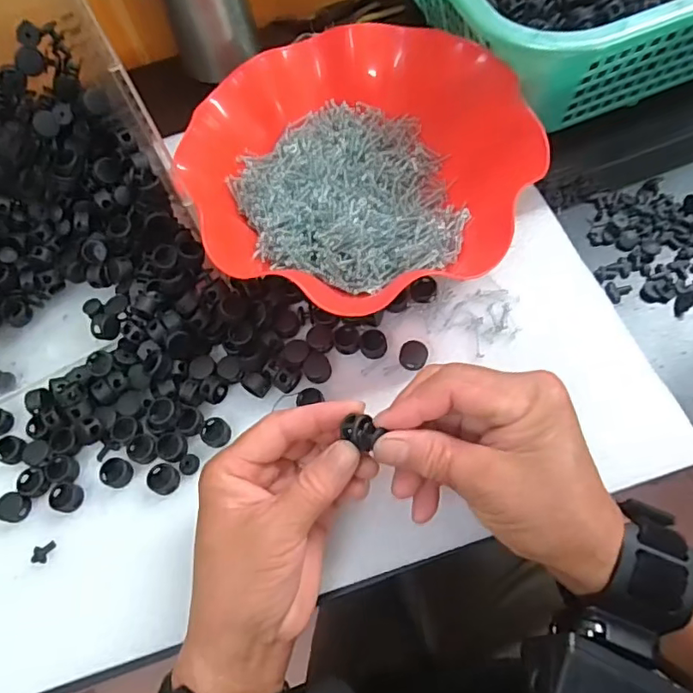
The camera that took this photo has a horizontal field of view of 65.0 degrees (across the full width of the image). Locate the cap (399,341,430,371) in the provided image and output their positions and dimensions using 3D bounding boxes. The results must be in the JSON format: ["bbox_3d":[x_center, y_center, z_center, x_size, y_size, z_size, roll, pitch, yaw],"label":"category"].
[{"bbox_3d":[0.041,0.006,0.337,0.017,0.009,0.017,-3,64,6],"label":"cap"}]

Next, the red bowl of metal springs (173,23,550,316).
[{"bbox_3d":[0.004,-0.120,0.364,0.221,0.063,0.214,-3,64,6],"label":"red bowl of metal springs"}]

